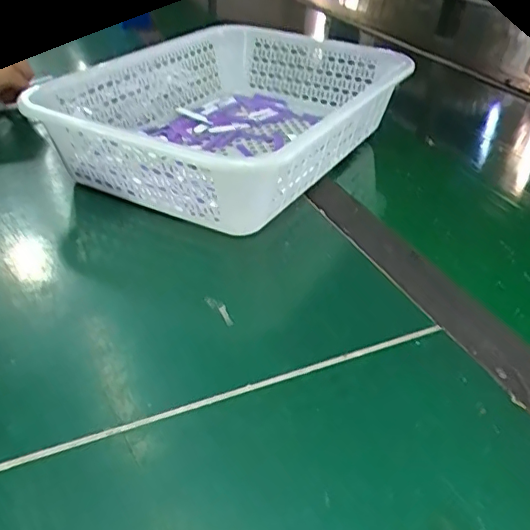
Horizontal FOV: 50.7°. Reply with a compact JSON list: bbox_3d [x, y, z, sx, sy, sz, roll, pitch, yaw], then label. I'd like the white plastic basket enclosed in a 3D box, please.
[{"bbox_3d":[-0.042,-0.178,0.633,0.348,0.108,0.388,24,39,25],"label":"white plastic basket"}]

